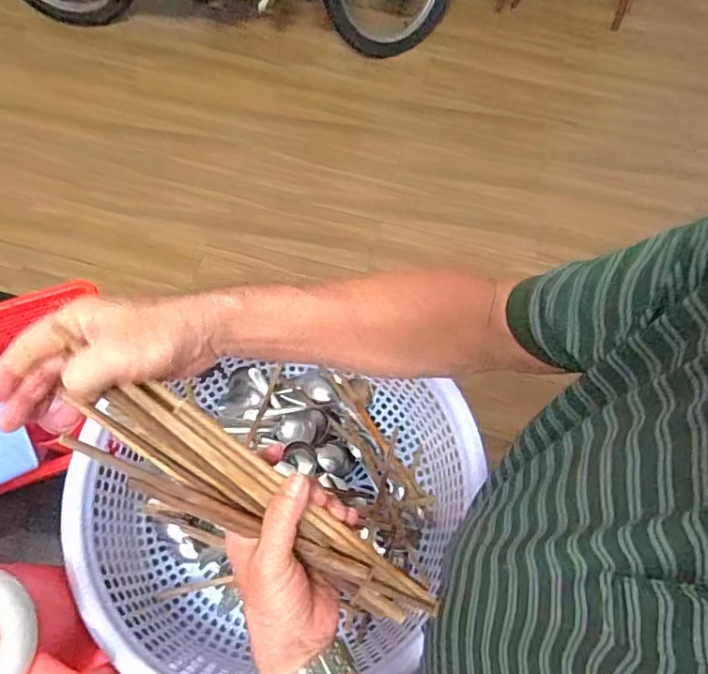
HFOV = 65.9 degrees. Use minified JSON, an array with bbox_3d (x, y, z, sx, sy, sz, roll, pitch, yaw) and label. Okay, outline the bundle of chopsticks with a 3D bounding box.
[{"bbox_3d":[-0.070,0.121,0.396,0.284,0.048,0.063,32,67,-2],"label":"bundle of chopsticks"}]

